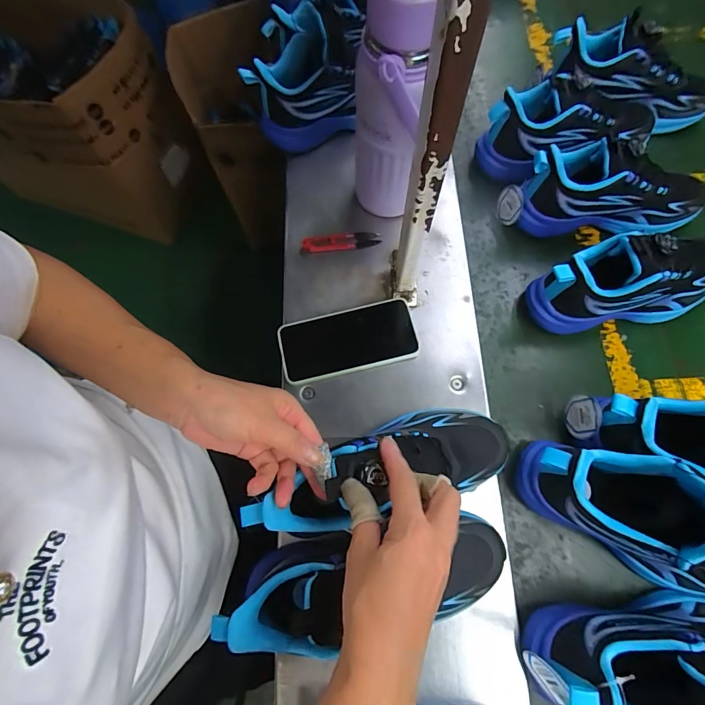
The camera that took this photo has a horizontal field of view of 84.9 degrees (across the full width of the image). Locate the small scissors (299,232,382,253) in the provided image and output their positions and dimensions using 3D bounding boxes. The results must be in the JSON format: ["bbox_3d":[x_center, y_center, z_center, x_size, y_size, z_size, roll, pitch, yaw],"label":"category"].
[{"bbox_3d":[-0.015,-0.145,0.504,0.101,0.008,0.022,-7,73,-3],"label":"small scissors"}]

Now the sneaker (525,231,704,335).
[{"bbox_3d":[0.331,-0.086,0.447,0.236,0.111,0.078,-8,69,-5],"label":"sneaker"}]

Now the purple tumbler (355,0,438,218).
[{"bbox_3d":[0.034,-0.228,0.394,0.063,0.267,0.076,4,69,0],"label":"purple tumbler"}]

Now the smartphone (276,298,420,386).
[{"bbox_3d":[-0.006,-0.013,0.458,0.160,0.016,0.075,-14,74,2],"label":"smartphone"}]

